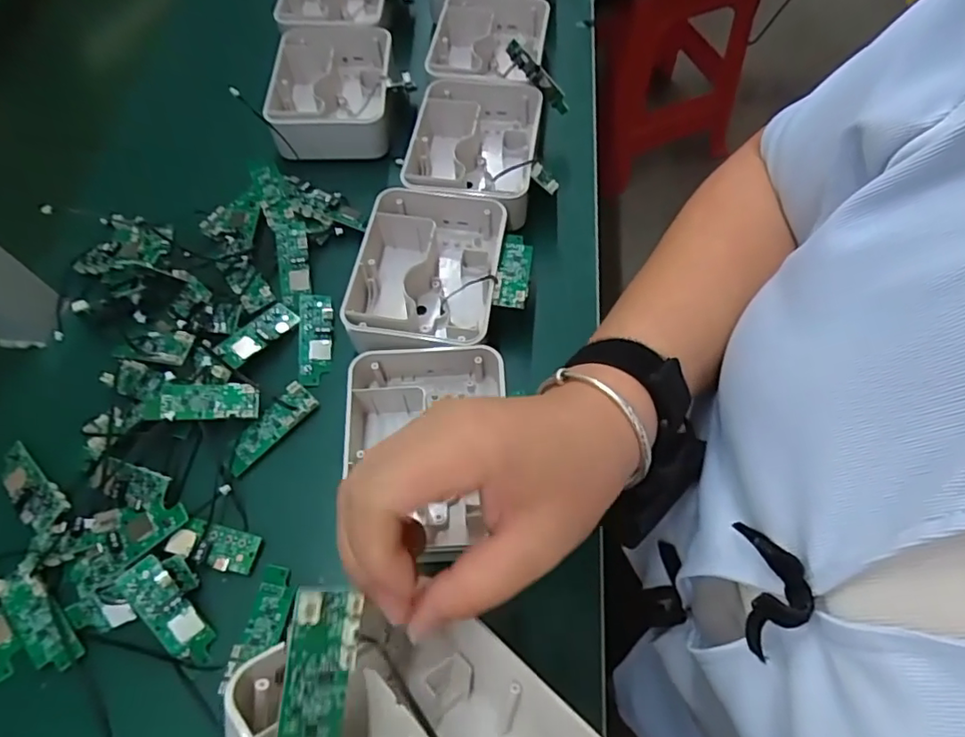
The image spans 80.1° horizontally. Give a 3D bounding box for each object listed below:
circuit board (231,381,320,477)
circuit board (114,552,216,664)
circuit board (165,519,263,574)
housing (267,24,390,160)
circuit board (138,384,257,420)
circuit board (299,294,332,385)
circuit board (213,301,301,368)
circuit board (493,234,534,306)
[{"bbox_3d":[-0.142,0.041,0.384,0.024,0.013,0.070,36,73,7],"label":"circuit board"},{"bbox_3d":[-0.179,0.138,0.328,0.023,0.010,0.065,-39,90,-13],"label":"circuit board"},{"bbox_3d":[-0.162,0.107,0.347,0.050,0.010,0.024,11,67,9],"label":"circuit board"},{"bbox_3d":[-0.136,-0.251,0.516,0.113,0.039,0.134,-6,65,1],"label":"housing"},{"bbox_3d":[-0.185,0.022,0.380,0.072,0.007,0.024,0,78,-6],"label":"circuit board"},{"bbox_3d":[-0.122,-0.022,0.420,0.023,0.011,0.070,-7,65,0],"label":"circuit board"},{"bbox_3d":[-0.161,-0.026,0.414,0.024,0.009,0.061,33,55,17],"label":"circuit board"},{"bbox_3d":[0.023,-0.072,0.411,0.024,0.007,0.068,10,56,-2],"label":"circuit board"}]

